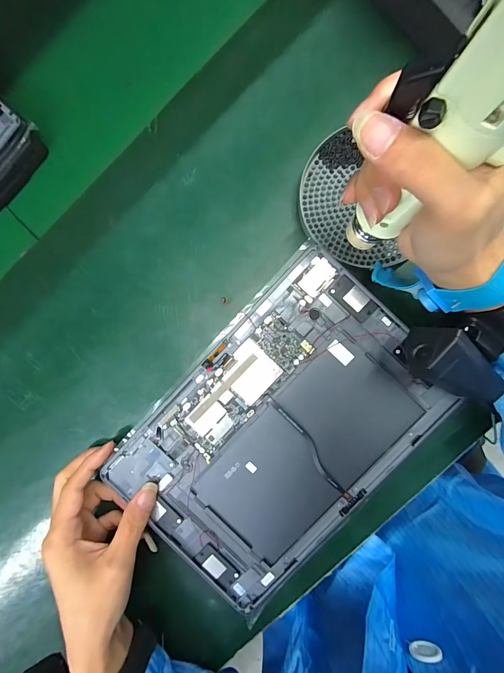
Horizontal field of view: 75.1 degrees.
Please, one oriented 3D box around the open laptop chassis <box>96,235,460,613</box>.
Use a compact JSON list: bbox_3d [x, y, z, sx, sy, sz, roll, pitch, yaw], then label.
[{"bbox_3d":[0.023,0.074,0.261,0.172,0.015,0.246,43,94,4],"label":"open laptop chassis"}]

